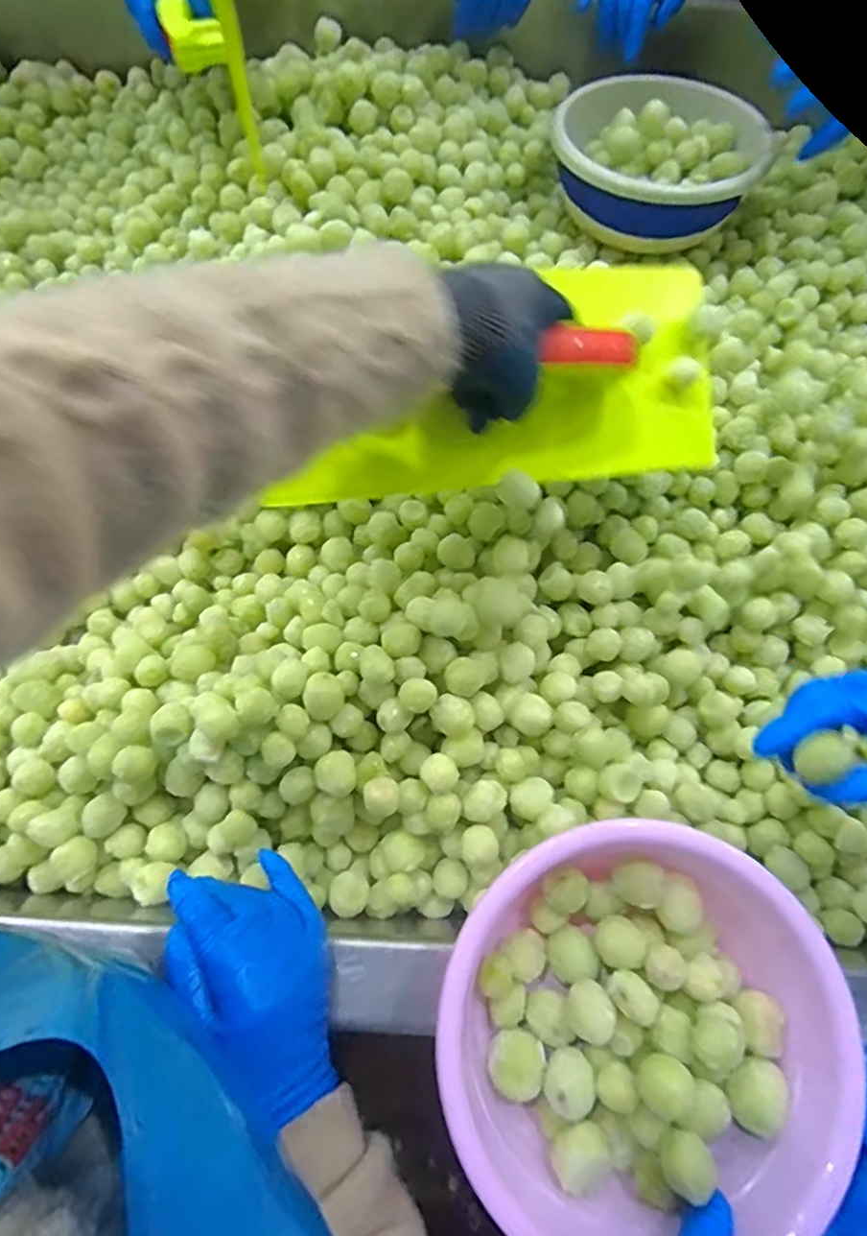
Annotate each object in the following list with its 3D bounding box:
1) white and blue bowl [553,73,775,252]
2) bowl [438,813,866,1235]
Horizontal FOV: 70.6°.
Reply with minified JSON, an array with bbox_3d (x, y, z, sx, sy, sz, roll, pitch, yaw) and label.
[{"bbox_3d":[0.260,-0.537,0.727,0.231,0.094,0.170,28,75,10],"label":"white and blue bowl"},{"bbox_3d":[0.111,0.223,0.337,0.202,0.067,0.206,0,72,1],"label":"bowl"}]

